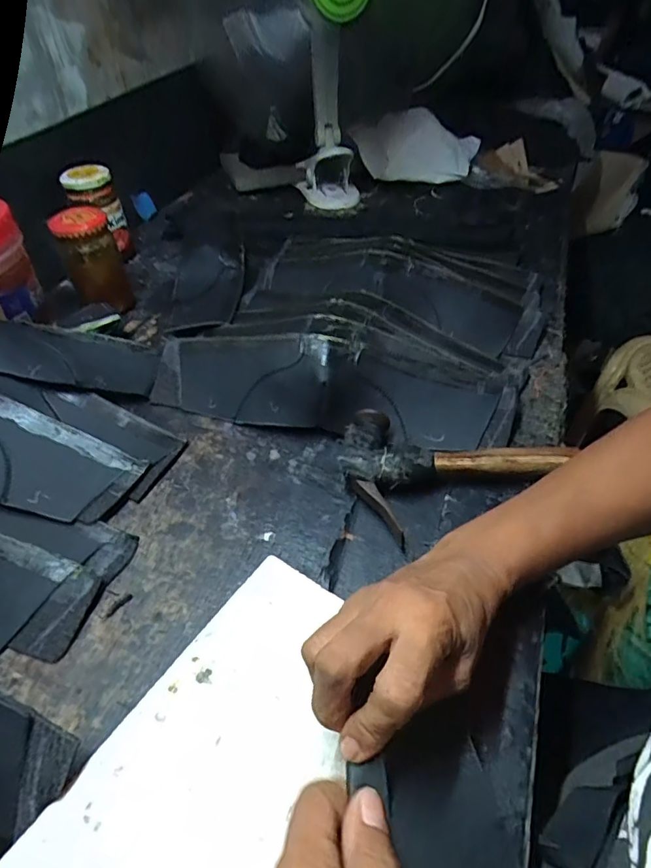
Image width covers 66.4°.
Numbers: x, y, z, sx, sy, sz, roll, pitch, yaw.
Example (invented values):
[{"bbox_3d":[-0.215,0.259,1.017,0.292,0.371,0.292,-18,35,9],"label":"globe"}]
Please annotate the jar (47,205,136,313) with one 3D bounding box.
[{"bbox_3d":[-0.261,-0.191,0.565,0.059,0.118,0.048,-18,50,-17],"label":"jar"}]

